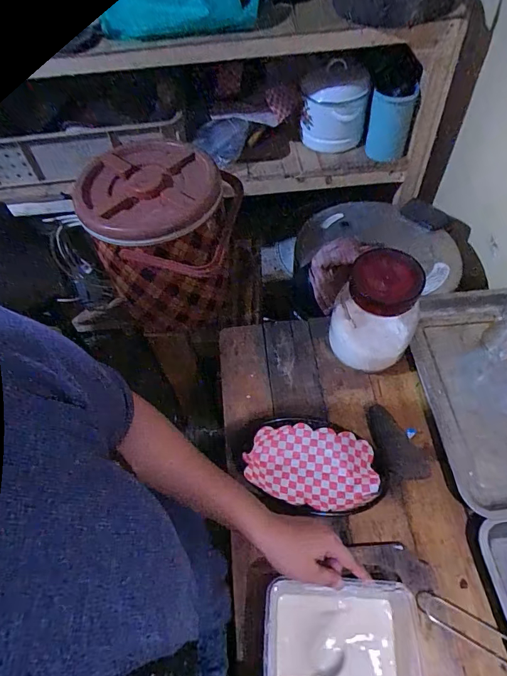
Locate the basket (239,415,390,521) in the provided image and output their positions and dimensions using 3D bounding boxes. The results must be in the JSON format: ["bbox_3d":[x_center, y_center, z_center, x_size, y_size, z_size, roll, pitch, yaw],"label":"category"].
[{"bbox_3d":[0.083,0.192,0.627,0.216,0.052,0.141,13,59,11],"label":"basket"}]

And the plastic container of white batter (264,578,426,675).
[{"bbox_3d":[0.101,0.383,0.471,0.175,0.078,0.183,1,58,4],"label":"plastic container of white batter"}]

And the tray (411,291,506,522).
[{"bbox_3d":[0.414,0.079,0.672,0.263,0.041,0.382,-7,58,-1],"label":"tray"}]

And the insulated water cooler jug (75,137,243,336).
[{"bbox_3d":[-0.180,-0.209,0.905,0.252,0.299,0.282,2,58,5],"label":"insulated water cooler jug"}]

